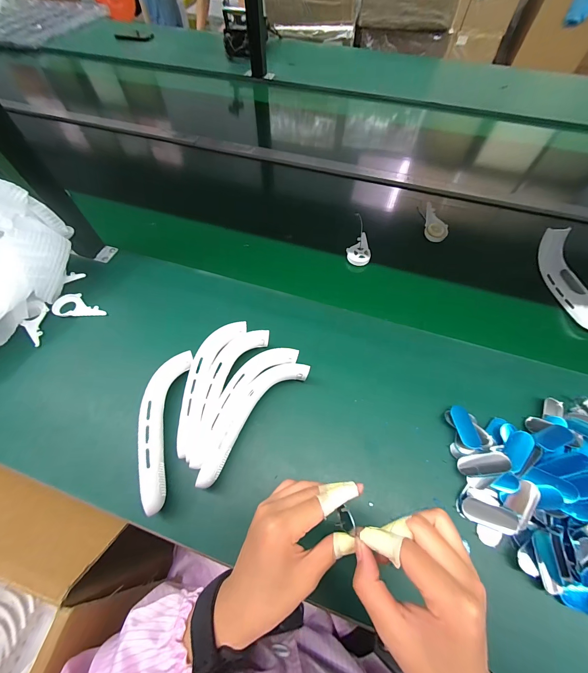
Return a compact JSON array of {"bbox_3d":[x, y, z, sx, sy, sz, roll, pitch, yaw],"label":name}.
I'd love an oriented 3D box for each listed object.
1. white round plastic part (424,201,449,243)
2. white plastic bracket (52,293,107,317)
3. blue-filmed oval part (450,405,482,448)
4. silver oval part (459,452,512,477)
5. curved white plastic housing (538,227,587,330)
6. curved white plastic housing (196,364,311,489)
[{"bbox_3d":[0.302,-0.244,0.603,0.041,0.025,0.092,3,61,3],"label":"white round plastic part"},{"bbox_3d":[-0.382,-0.058,0.506,0.089,0.008,0.048,-2,61,0],"label":"white plastic bracket"},{"bbox_3d":[0.236,0.124,0.388,0.026,0.005,0.056,-6,61,-2],"label":"blue-filmed oval part"},{"bbox_3d":[0.243,0.164,0.361,0.058,0.010,0.024,-18,61,15],"label":"silver oval part"},{"bbox_3d":[0.501,-0.100,0.510,0.041,0.068,0.193,-8,61,-3],"label":"curved white plastic housing"},{"bbox_3d":[-0.060,0.106,0.387,0.052,0.039,0.202,37,69,17],"label":"curved white plastic housing"}]

